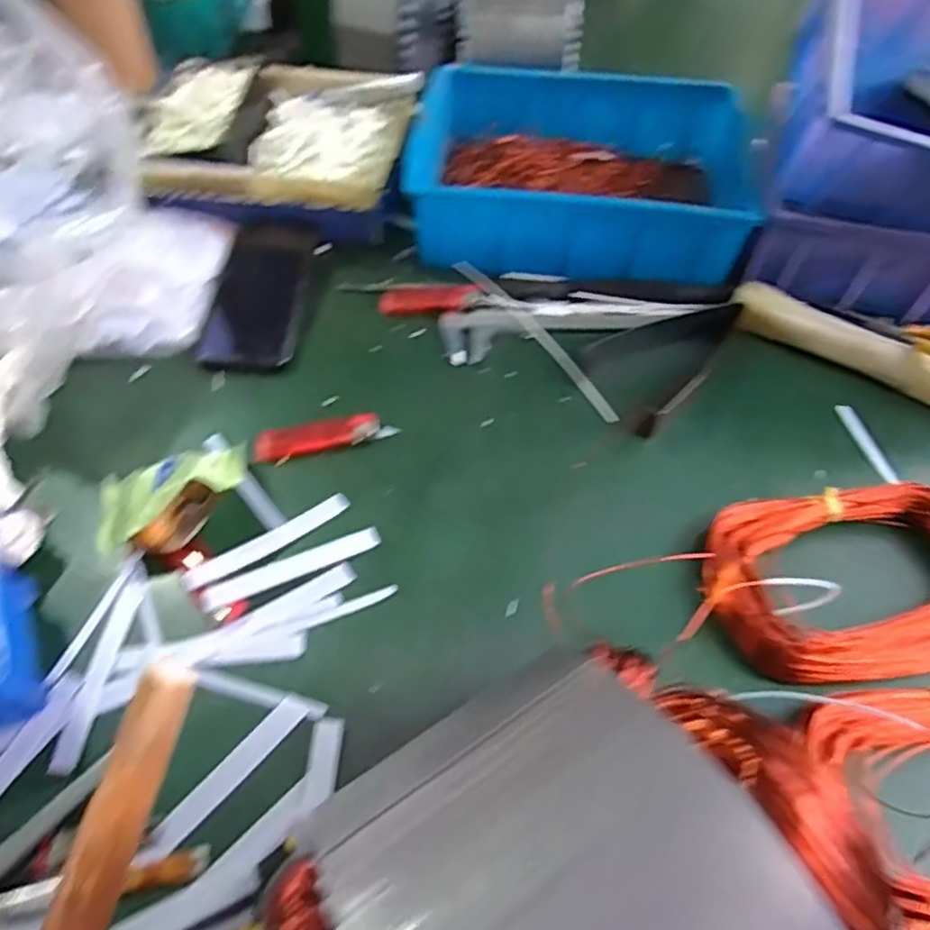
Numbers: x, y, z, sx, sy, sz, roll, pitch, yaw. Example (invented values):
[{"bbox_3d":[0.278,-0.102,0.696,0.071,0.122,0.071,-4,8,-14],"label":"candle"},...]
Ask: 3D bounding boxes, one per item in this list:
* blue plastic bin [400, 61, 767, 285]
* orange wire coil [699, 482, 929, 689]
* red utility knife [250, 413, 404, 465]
[{"bbox_3d":[0.102,-0.264,0.604,0.293,0.079,0.211,10,56,6],"label":"blue plastic bin"},{"bbox_3d":[0.239,0.073,0.407,0.174,0.032,0.118,-6,56,-5],"label":"orange wire coil"},{"bbox_3d":[-0.102,-0.021,0.479,0.100,0.016,0.022,-12,57,-9],"label":"red utility knife"}]

